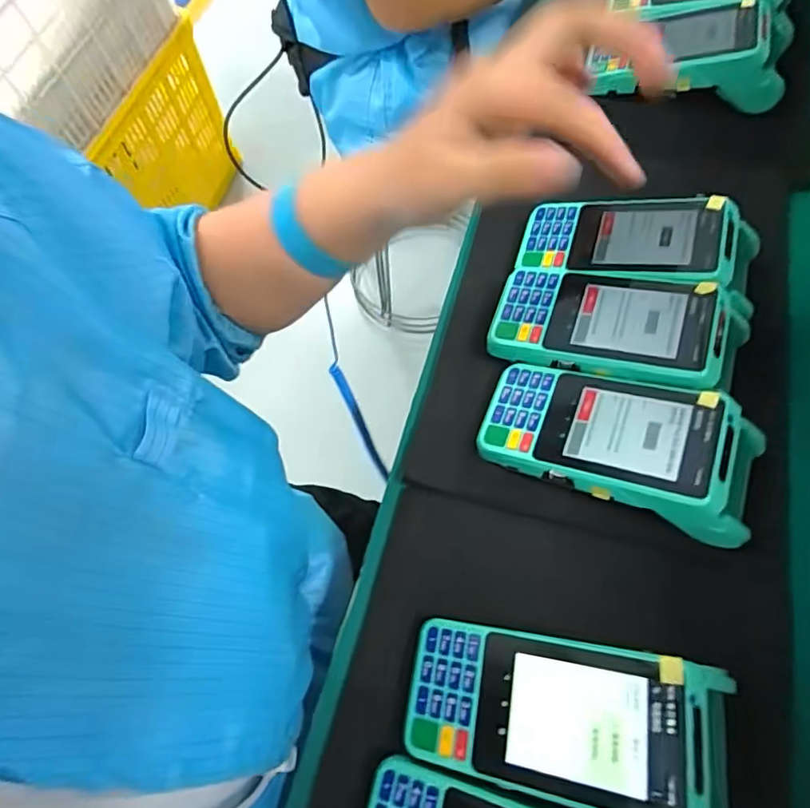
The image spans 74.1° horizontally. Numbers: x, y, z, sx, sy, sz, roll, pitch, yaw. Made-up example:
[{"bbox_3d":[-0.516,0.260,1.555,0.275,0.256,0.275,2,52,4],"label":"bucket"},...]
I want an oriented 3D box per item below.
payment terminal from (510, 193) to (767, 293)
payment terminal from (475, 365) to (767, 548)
[{"bbox_3d":[0.172,-0.115,0.403,0.164,0.044,0.079,10,66,22],"label":"payment terminal"},{"bbox_3d":[0.137,0.022,0.344,0.171,0.049,0.076,20,69,11],"label":"payment terminal"}]

